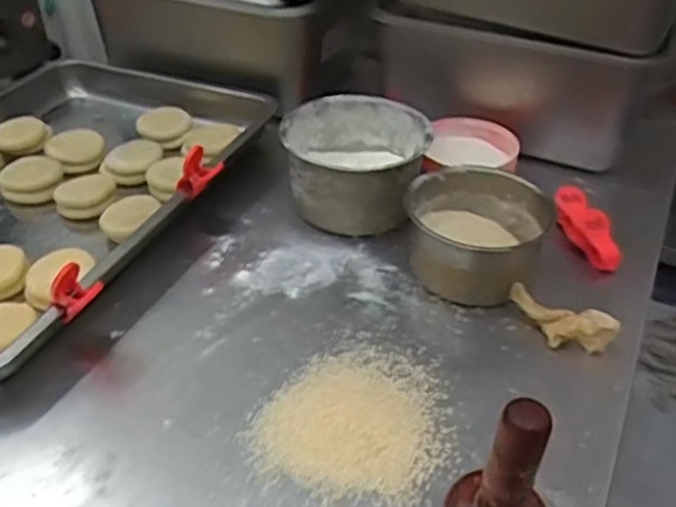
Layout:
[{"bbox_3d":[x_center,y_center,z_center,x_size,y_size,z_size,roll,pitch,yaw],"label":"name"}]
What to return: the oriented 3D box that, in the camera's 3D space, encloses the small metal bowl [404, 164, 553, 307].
[{"bbox_3d":[0.128,-0.022,0.664,0.120,0.067,0.125,1,39,0],"label":"small metal bowl"}]

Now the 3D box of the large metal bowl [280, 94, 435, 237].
[{"bbox_3d":[0.020,-0.094,0.745,0.142,0.089,0.136,1,39,0],"label":"large metal bowl"}]

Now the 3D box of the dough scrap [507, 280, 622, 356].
[{"bbox_3d":[0.190,0.059,0.611,0.091,0.028,0.032,18,42,21],"label":"dough scrap"}]

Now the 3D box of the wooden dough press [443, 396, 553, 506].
[{"bbox_3d":[0.099,0.141,0.436,0.067,0.116,0.064,16,41,19],"label":"wooden dough press"}]

